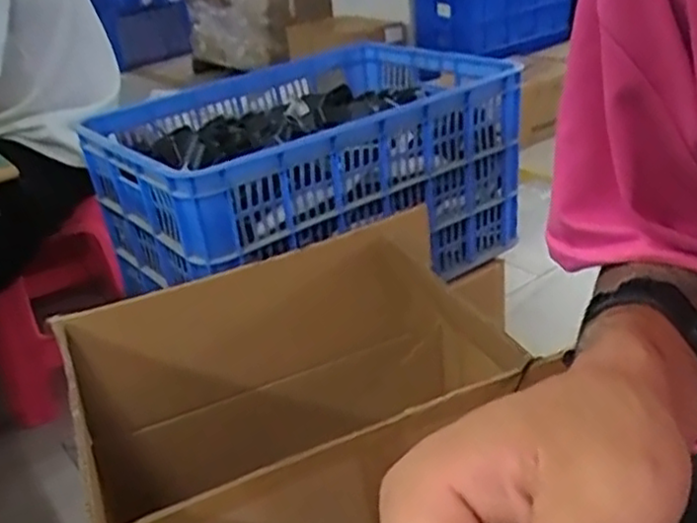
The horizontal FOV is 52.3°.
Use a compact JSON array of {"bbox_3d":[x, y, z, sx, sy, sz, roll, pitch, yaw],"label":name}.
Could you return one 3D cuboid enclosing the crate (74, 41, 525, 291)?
[{"bbox_3d":[-0.072,-0.139,1.139,0.562,0.269,0.421,-24,32,-29],"label":"crate"}]

